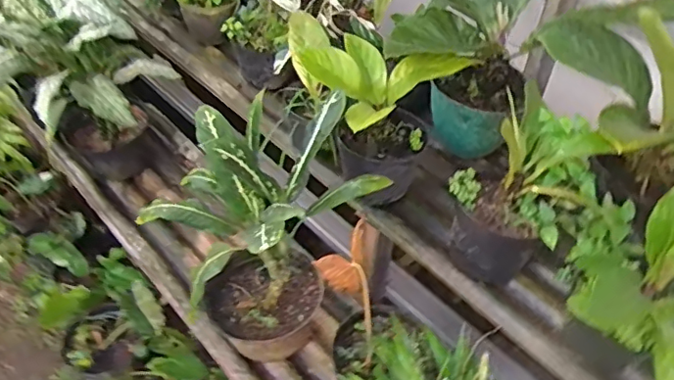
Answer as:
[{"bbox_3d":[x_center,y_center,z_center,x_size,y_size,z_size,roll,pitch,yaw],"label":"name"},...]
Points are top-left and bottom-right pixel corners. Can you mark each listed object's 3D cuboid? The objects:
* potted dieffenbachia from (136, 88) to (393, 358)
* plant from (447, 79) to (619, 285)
[{"bbox_3d":[-0.139,0.111,1.088,0.321,0.574,0.327,28,47,24],"label":"potted dieffenbachia"},{"bbox_3d":[0.335,0.016,1.039,0.222,0.293,0.231,31,49,27],"label":"plant"}]

